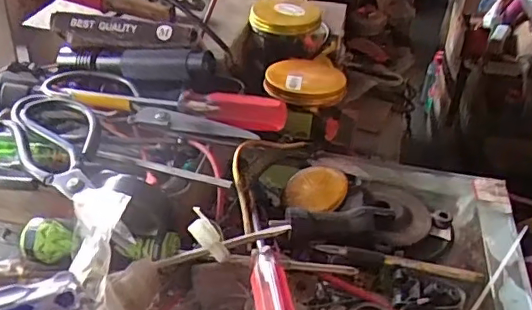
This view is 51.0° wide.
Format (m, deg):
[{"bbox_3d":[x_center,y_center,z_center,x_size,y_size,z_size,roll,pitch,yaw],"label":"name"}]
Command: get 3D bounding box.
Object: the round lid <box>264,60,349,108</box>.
[{"bbox_3d":[0.040,-0.077,0.574,0.083,0.019,0.083,4,34,-3],"label":"round lid"}]

